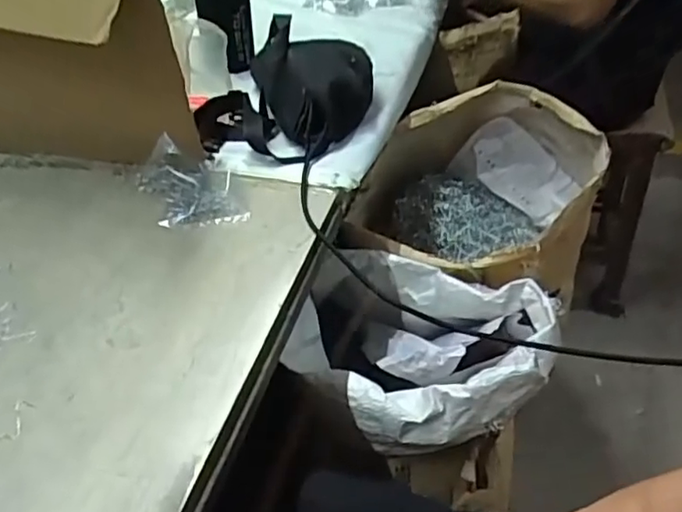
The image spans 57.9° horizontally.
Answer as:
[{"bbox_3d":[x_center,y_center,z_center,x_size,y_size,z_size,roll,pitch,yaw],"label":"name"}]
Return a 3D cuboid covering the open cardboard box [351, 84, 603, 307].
[{"bbox_3d":[0.188,-0.078,0.885,0.319,0.185,0.350,13,41,16],"label":"open cardboard box"}]

